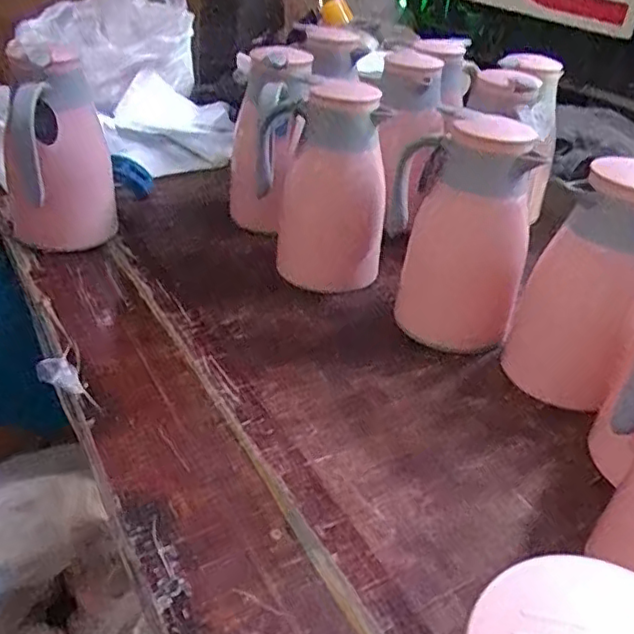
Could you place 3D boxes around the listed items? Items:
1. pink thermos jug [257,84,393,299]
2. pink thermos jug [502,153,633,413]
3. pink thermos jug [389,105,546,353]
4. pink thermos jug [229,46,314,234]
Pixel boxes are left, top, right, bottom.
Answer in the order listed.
[{"bbox_3d":[0.008,-0.172,0.825,0.133,0.241,0.138,-5,35,-15],"label":"pink thermos jug"},{"bbox_3d":[0.293,-0.036,0.660,0.142,0.238,0.120,27,39,29],"label":"pink thermos jug"},{"bbox_3d":[0.163,-0.109,0.748,0.120,0.245,0.158,-2,34,-11],"label":"pink thermos jug"},{"bbox_3d":[-0.072,-0.241,0.885,0.109,0.220,0.153,4,33,-2],"label":"pink thermos jug"}]

